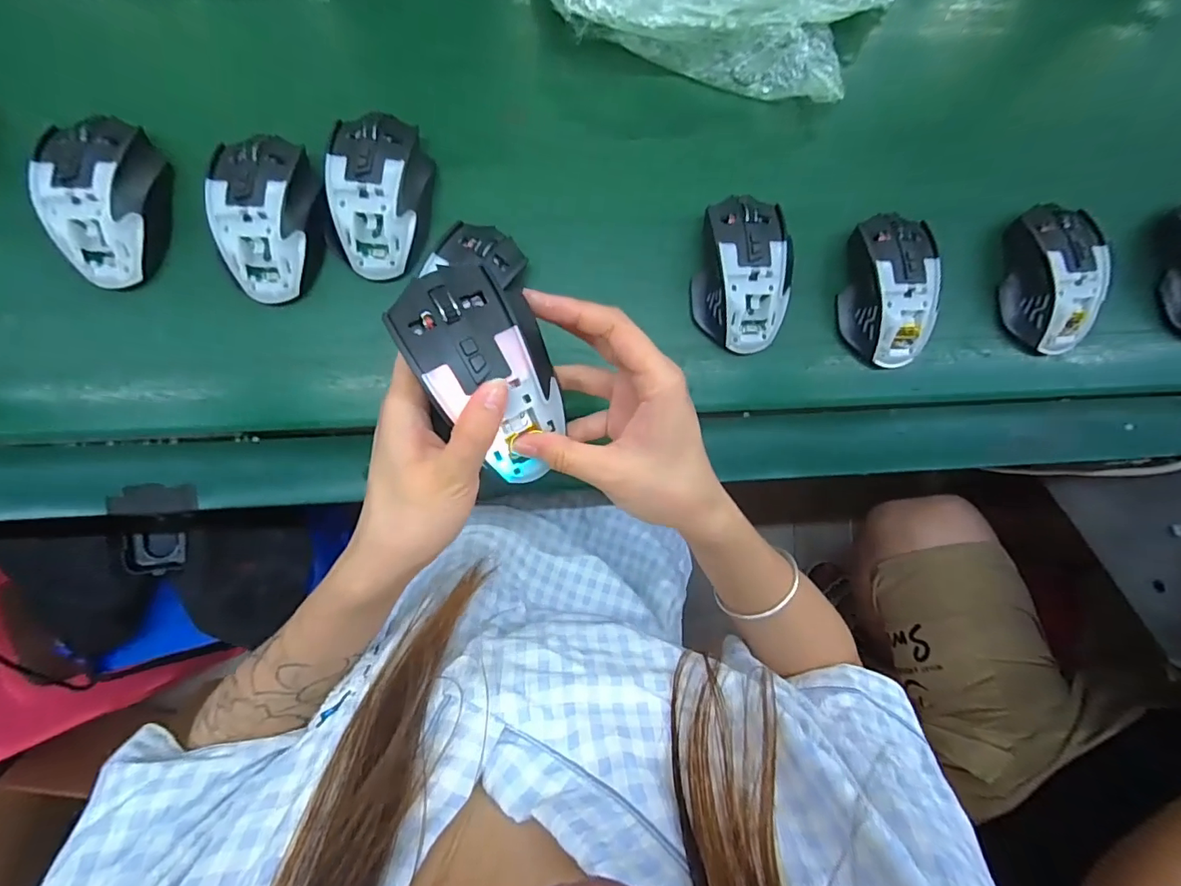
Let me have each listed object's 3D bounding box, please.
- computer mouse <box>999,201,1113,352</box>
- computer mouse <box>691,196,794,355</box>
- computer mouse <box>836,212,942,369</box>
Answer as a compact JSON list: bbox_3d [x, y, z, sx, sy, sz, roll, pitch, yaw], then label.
[{"bbox_3d":[0.365,-0.130,0.402,0.060,0.041,0.110,0,88,-1],"label":"computer mouse"},{"bbox_3d":[0.117,-0.129,0.385,0.069,0.040,0.110,7,88,0],"label":"computer mouse"},{"bbox_3d":[0.232,-0.120,0.394,0.066,0.039,0.115,0,88,-1],"label":"computer mouse"}]

